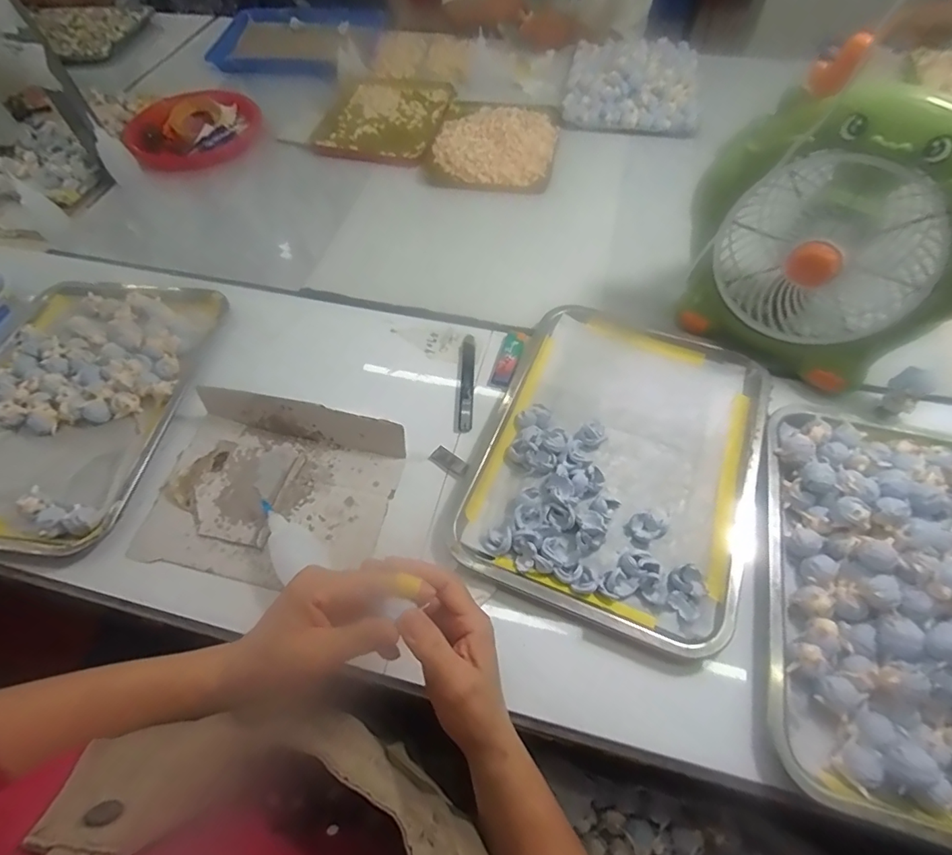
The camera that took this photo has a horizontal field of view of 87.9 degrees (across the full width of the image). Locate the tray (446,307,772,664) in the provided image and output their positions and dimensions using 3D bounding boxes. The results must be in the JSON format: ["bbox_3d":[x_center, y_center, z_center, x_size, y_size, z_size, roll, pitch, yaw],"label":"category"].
[{"bbox_3d":[0.150,0.018,0.515,0.261,0.028,0.359,18,60,14],"label":"tray"}]

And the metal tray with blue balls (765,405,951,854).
[{"bbox_3d":[0.387,0.134,0.402,0.264,0.044,0.353,15,60,12],"label":"metal tray with blue balls"}]

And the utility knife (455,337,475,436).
[{"bbox_3d":[-0.010,-0.054,0.575,0.018,0.007,0.137,1,58,4],"label":"utility knife"}]

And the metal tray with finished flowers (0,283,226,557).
[{"bbox_3d":[-0.473,-0.033,0.568,0.265,0.024,0.344,4,58,6],"label":"metal tray with finished flowers"}]

